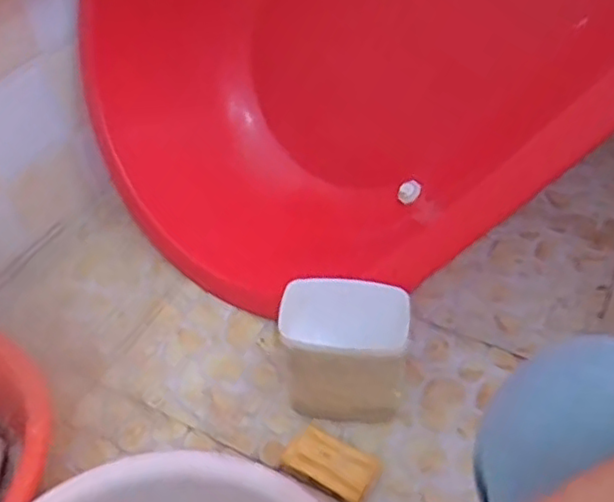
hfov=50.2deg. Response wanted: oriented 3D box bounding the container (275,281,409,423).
[{"bbox_3d":[0.046,0.129,0.823,0.149,0.171,0.092,5,47,8],"label":"container"}]

